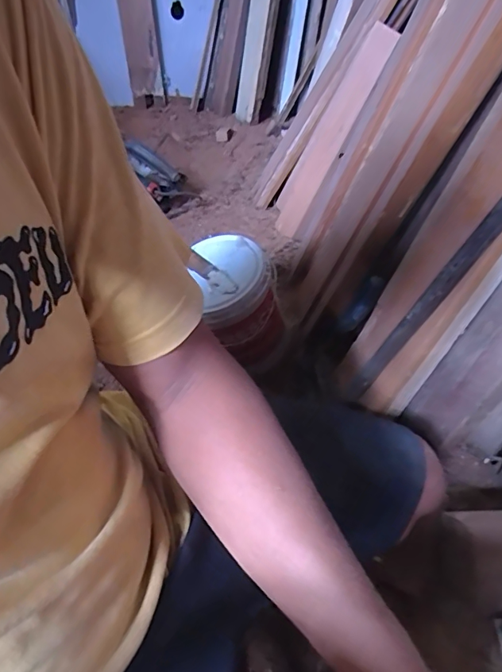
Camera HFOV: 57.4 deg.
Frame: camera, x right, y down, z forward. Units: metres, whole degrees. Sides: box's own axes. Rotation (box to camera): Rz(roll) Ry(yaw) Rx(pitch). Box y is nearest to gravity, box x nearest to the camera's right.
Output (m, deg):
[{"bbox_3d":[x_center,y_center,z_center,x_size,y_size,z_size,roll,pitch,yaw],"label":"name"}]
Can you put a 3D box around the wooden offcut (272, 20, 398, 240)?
[{"bbox_3d":[0.179,-0.466,1.092,0.016,0.486,0.153,9,42,-26],"label":"wooden offcut"}]

